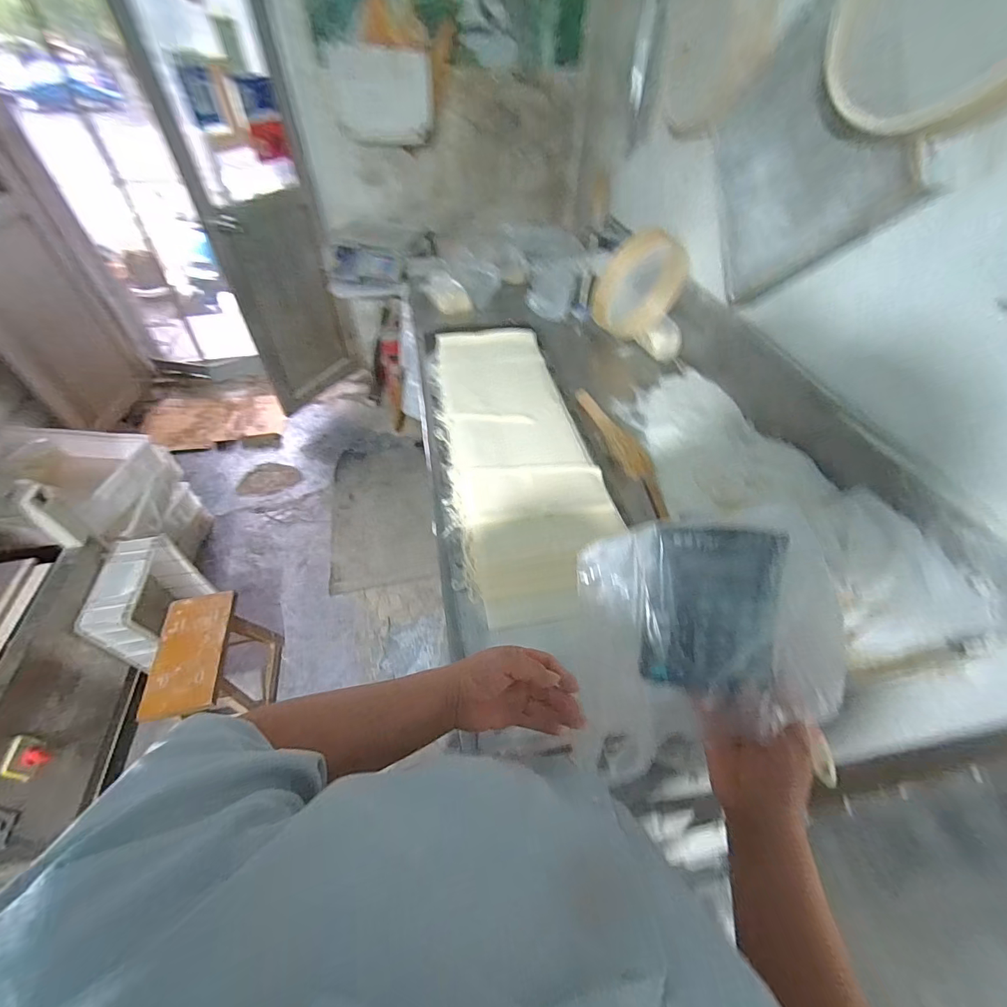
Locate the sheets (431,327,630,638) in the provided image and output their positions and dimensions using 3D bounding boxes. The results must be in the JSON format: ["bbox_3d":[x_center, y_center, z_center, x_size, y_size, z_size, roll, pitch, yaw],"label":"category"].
[{"bbox_3d":[0.016,-0.133,0.899,0.265,0.081,0.766,-8,49,-9],"label":"sheets"}]

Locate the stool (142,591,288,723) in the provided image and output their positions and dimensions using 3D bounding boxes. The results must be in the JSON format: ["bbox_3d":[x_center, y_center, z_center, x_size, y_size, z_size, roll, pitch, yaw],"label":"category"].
[{"bbox_3d":[-0.802,0.465,1.229,0.206,0.292,0.319,-8,49,-9],"label":"stool"}]

